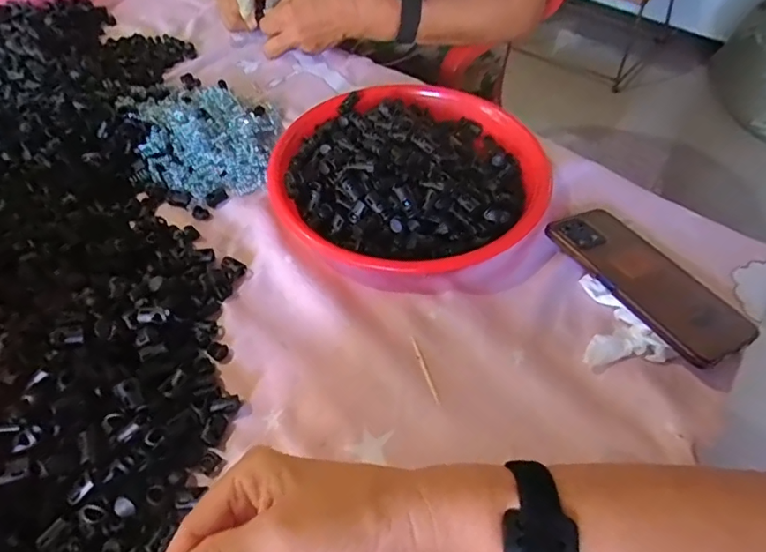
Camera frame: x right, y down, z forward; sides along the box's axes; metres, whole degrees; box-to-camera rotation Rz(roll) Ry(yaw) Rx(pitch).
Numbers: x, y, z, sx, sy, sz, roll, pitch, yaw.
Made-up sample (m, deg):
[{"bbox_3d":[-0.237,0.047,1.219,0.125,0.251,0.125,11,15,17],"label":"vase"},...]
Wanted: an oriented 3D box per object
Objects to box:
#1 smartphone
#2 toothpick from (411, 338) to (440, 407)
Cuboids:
[{"bbox_3d":[0.209,0.000,0.409,0.077,0.010,0.158,-19,53,-26],"label":"smartphone"},{"bbox_3d":[0.030,0.067,0.374,0.004,0.004,0.055,-13,55,-12],"label":"toothpick"}]

